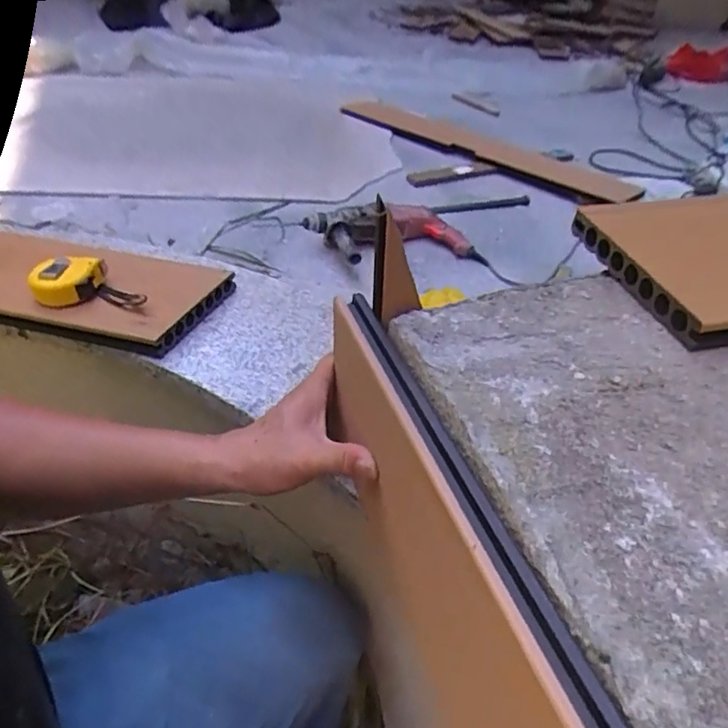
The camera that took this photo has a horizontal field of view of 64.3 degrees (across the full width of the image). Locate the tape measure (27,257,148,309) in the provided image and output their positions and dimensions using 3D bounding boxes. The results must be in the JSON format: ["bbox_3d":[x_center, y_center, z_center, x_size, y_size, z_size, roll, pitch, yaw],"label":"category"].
[{"bbox_3d":[-0.297,-0.090,0.637,0.121,0.035,0.054,2,40,0],"label":"tape measure"}]

